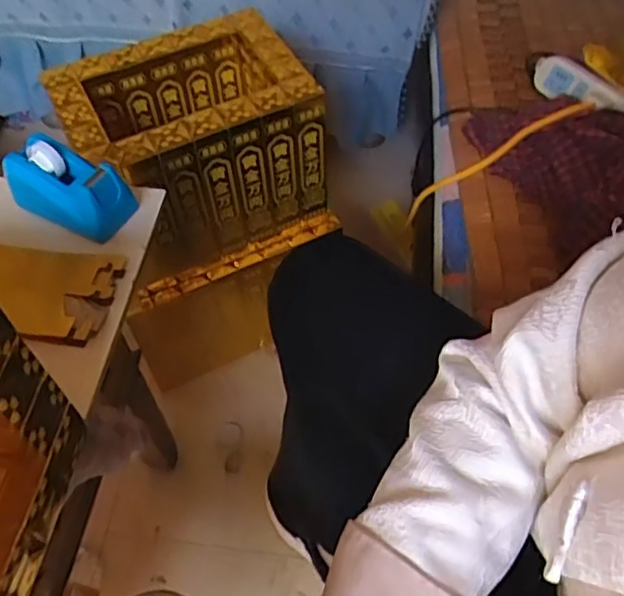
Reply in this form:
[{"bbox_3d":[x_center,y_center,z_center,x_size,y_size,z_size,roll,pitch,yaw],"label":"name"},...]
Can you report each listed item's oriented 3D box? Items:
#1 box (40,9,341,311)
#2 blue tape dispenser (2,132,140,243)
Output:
[{"bbox_3d":[-0.156,-0.194,0.880,0.303,0.250,0.229,-22,58,-13],"label":"box"},{"bbox_3d":[-0.220,-0.101,0.568,0.106,0.062,0.050,26,60,18],"label":"blue tape dispenser"}]

